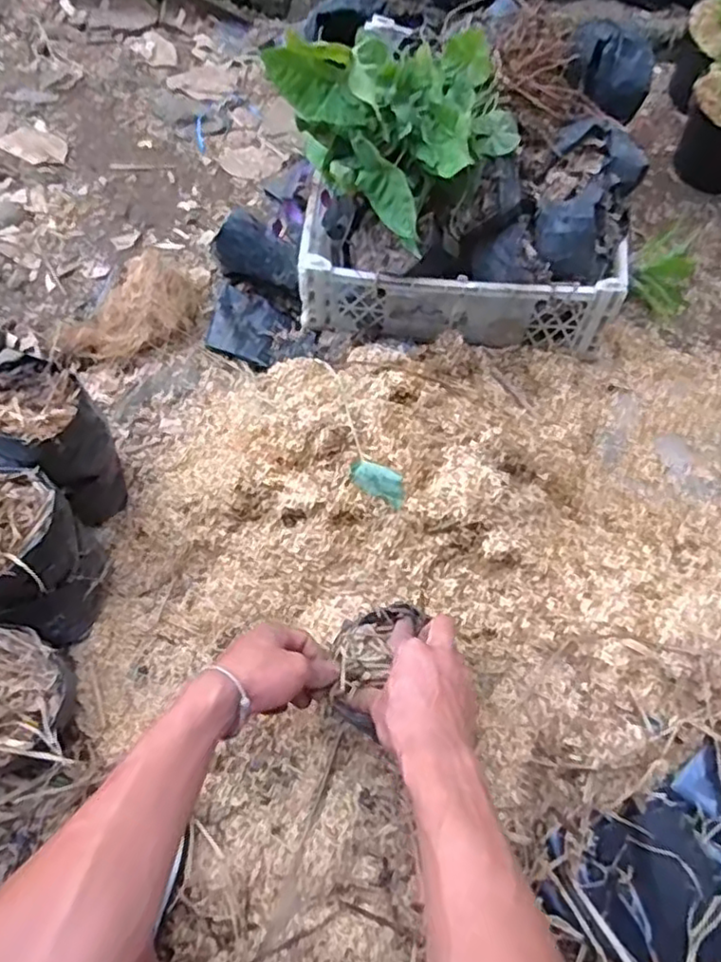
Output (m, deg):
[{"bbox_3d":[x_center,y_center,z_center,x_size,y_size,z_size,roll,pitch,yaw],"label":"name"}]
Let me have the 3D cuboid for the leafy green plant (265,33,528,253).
[{"bbox_3d":[0.042,-0.406,0.726,0.233,0.172,0.191,36,67,13],"label":"leafy green plant"}]

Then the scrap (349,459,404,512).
[{"bbox_3d":[0.019,0.000,0.671,0.062,0.013,0.033,27,94,9],"label":"scrap"}]

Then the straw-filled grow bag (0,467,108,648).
[{"bbox_3d":[-0.312,0.072,0.612,0.128,0.149,0.113,40,69,15],"label":"straw-filled grow bag"}]

